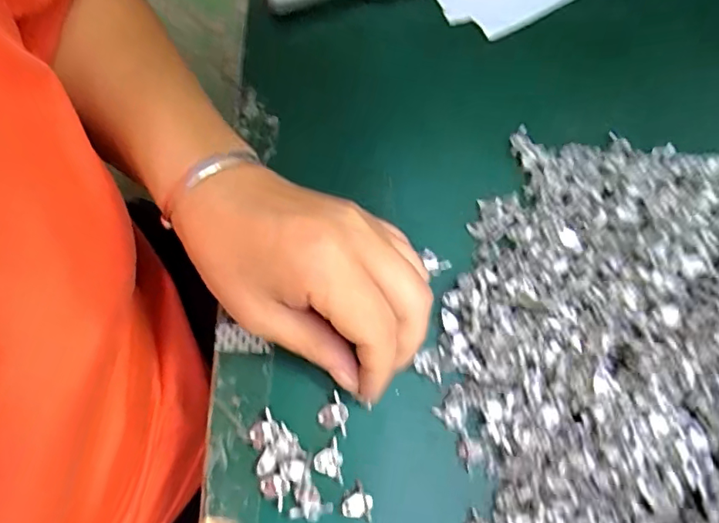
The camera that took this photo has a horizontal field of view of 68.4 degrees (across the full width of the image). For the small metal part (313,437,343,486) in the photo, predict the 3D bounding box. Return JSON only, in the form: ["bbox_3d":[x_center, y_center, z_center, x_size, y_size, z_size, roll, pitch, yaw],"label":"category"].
[{"bbox_3d":[-0.014,0.090,0.240,0.012,0.005,0.020,-1,70,2],"label":"small metal part"}]

